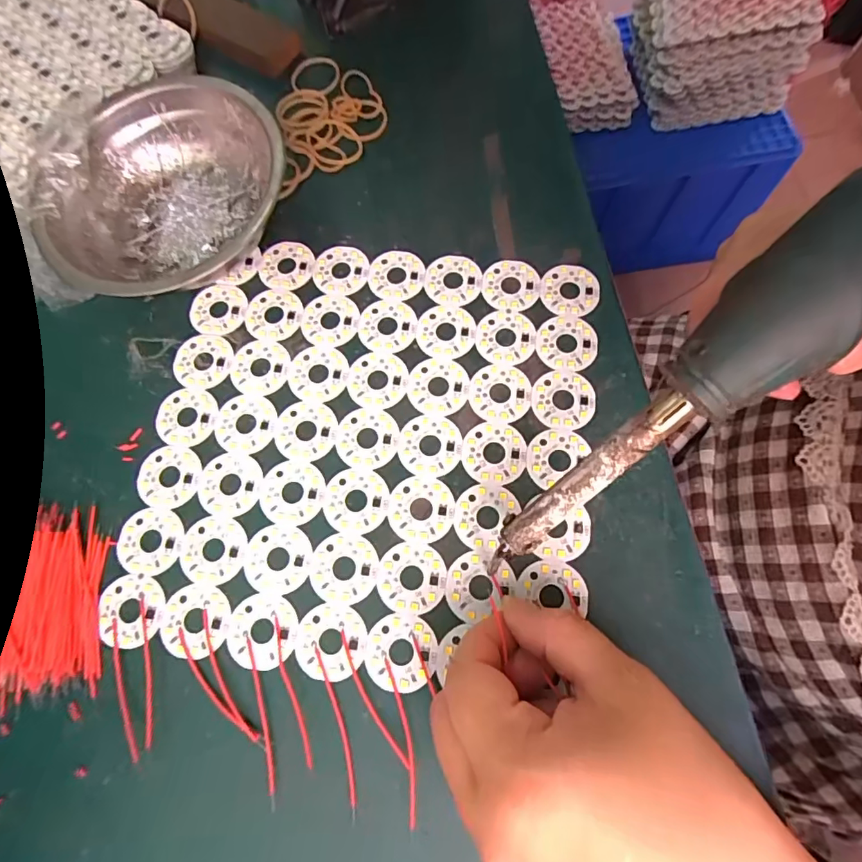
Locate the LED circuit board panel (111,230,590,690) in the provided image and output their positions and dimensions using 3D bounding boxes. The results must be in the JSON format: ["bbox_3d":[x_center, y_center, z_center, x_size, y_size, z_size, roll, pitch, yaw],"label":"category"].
[{"bbox_3d":[-0.030,0.003,0.243,0.206,0.004,0.208,7,73,4],"label":"LED circuit board panel"}]

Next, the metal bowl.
[{"bbox_3d":[-0.134,-0.120,0.263,0.119,0.046,0.125,-1,72,2],"label":"metal bowl"}]

